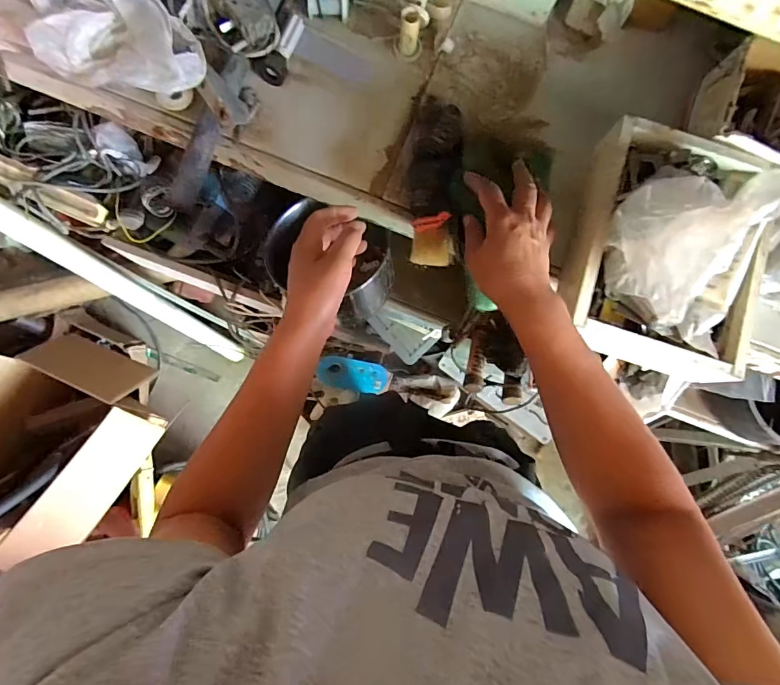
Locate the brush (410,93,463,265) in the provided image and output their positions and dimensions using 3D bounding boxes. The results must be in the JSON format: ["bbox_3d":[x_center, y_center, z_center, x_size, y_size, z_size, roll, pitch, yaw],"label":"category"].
[{"bbox_3d":[0.050,-0.183,0.488,0.053,0.030,0.187,5,82,-3],"label":"brush"}]

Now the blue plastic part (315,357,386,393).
[{"bbox_3d":[-0.090,0.082,1.098,0.181,0.018,0.076,12,81,-26],"label":"blue plastic part"}]

